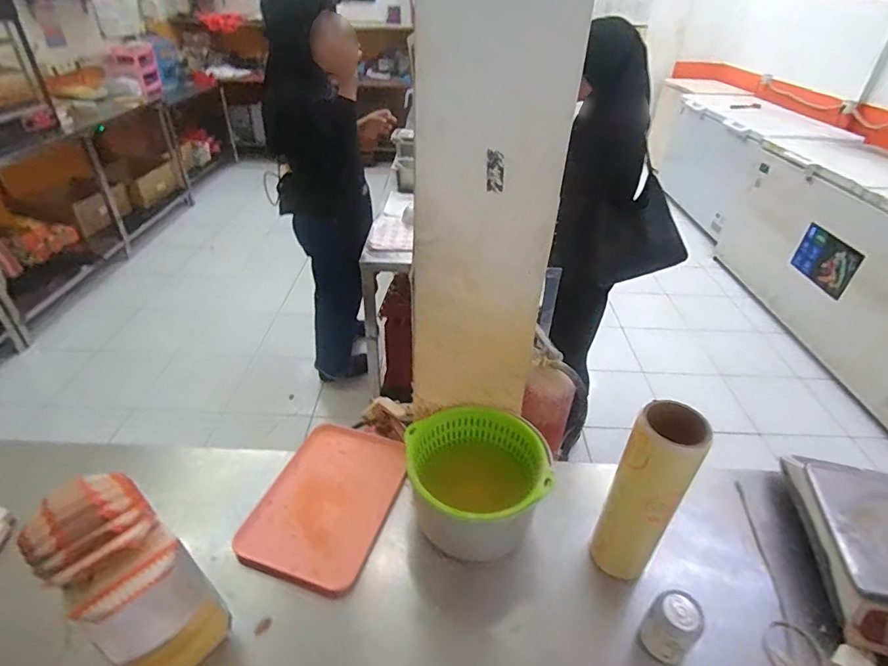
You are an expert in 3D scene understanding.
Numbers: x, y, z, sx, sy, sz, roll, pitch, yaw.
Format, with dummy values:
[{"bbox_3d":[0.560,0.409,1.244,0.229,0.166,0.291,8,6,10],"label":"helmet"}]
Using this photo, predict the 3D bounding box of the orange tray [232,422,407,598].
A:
[{"bbox_3d":[-0.205,0.293,0.862,0.219,0.023,0.288,13,38,13],"label":"orange tray"}]

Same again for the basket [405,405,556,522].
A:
[{"bbox_3d":[0.049,0.225,0.809,0.222,0.095,0.226,2,36,-1],"label":"basket"}]

